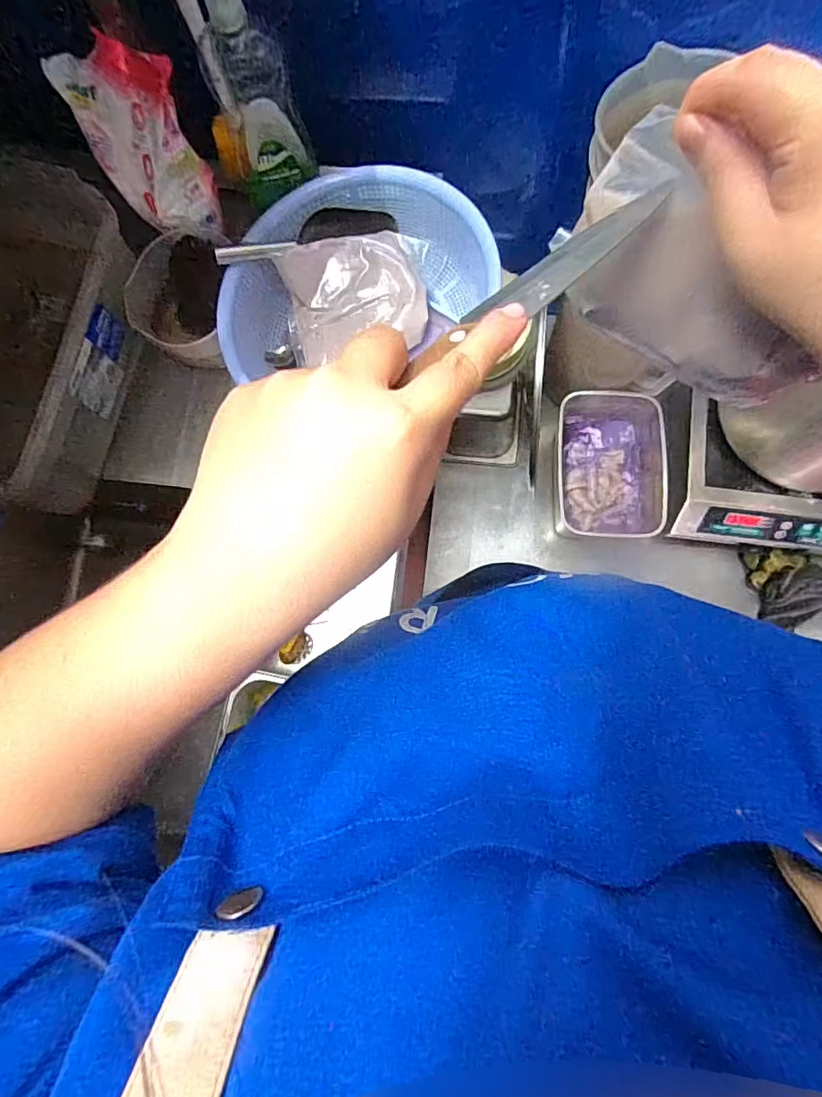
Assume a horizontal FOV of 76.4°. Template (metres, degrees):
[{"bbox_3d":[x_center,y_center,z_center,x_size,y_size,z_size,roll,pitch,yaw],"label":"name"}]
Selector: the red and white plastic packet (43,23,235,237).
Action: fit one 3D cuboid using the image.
[{"bbox_3d":[-0.303,-0.462,0.601,0.108,0.164,0.148,-36,81,-4],"label":"red and white plastic packet"}]

